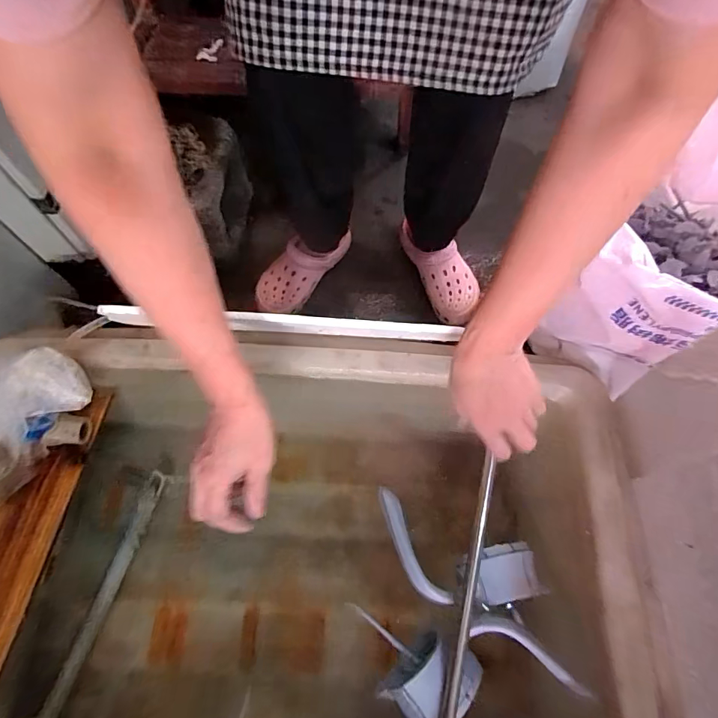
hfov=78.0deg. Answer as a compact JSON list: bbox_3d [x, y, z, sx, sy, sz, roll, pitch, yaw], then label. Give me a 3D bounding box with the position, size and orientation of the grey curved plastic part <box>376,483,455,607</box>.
[{"bbox_3d":[0.057,0.211,0.503,0.033,0.018,0.136,-25,70,-12],"label":"grey curved plastic part"}]

